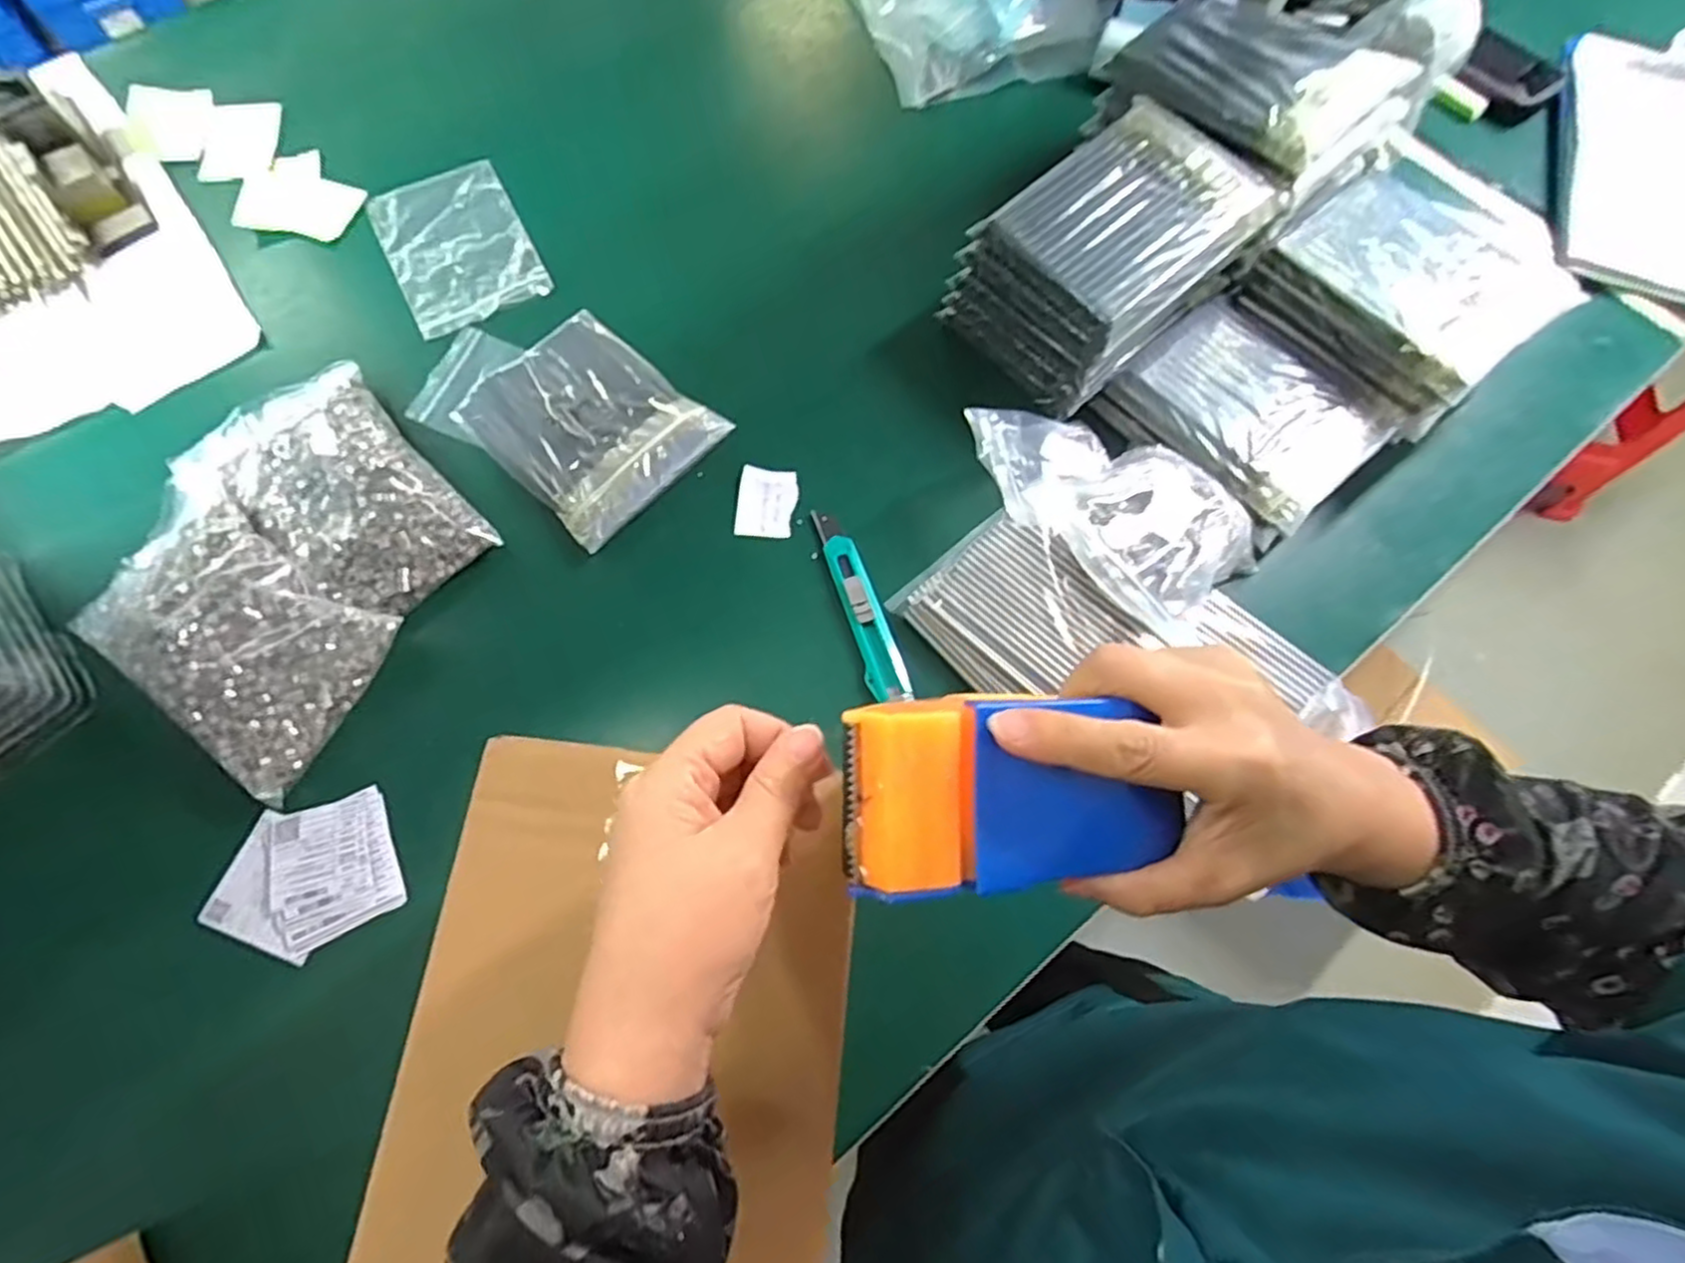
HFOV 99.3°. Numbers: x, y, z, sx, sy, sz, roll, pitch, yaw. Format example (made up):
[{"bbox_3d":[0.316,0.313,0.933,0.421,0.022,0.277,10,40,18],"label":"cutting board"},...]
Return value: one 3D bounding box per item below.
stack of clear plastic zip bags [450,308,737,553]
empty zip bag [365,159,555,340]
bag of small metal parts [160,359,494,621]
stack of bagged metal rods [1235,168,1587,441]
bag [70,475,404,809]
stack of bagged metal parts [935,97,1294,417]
[{"bbox_3d":[-0.208,-0.173,0.591,0.180,0.024,0.148,41,74,12],"label":"stack of clear plastic zip bags"},{"bbox_3d":[-0.353,-0.354,0.655,0.120,0.008,0.176,-28,73,-8],"label":"empty zip bag"},{"bbox_3d":[-0.395,-0.105,0.550,0.152,0.040,0.226,-40,76,-14],"label":"bag of small metal parts"},{"bbox_3d":[0.425,-0.263,0.540,0.141,0.074,0.175,-36,75,-13],"label":"stack of bagged metal rods"},{"bbox_3d":[-0.436,-0.002,0.511,0.211,0.051,0.137,33,73,10],"label":"bag"},{"bbox_3d":[0.207,-0.298,0.574,0.187,0.112,0.149,-38,75,-14],"label":"stack of bagged metal parts"}]

